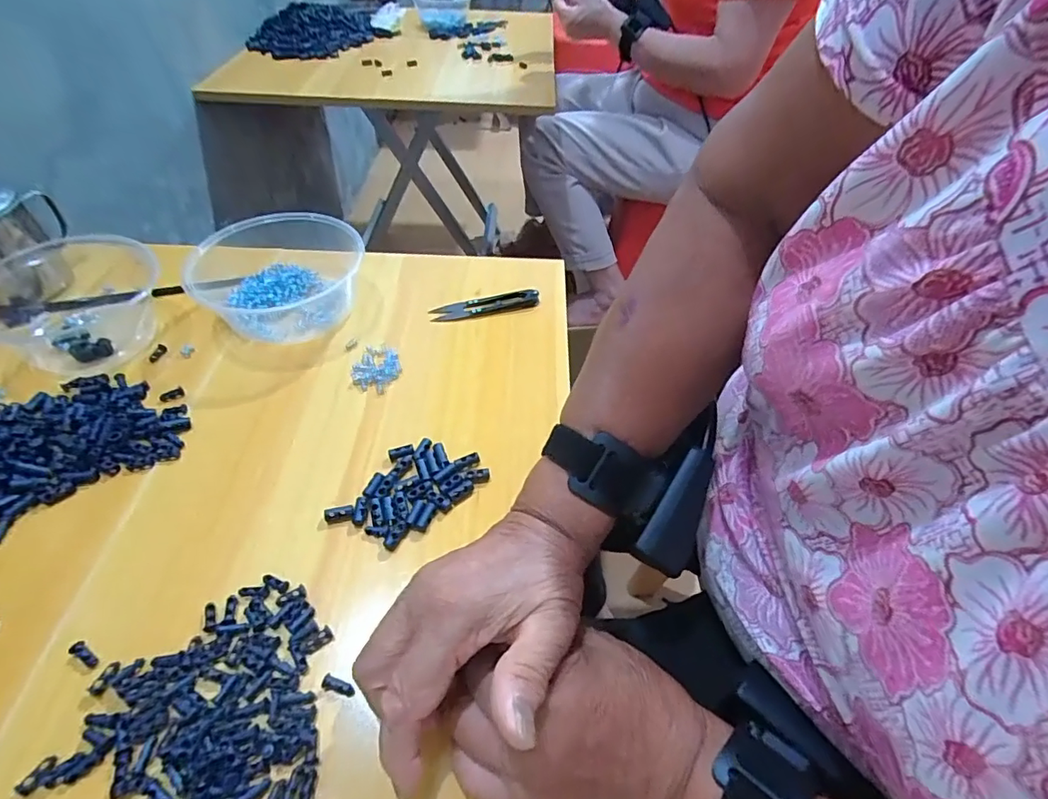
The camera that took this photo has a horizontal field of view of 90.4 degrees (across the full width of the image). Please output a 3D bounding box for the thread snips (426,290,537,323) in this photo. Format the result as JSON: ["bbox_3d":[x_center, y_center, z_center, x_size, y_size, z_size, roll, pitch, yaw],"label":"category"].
[{"bbox_3d":[-0.037,-0.090,0.495,0.101,0.009,0.027,-10,49,-11],"label":"thread snips"}]

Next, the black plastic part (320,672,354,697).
[{"bbox_3d":[-0.100,0.155,0.281,0.018,0.004,0.007,22,50,0],"label":"black plastic part"}]

